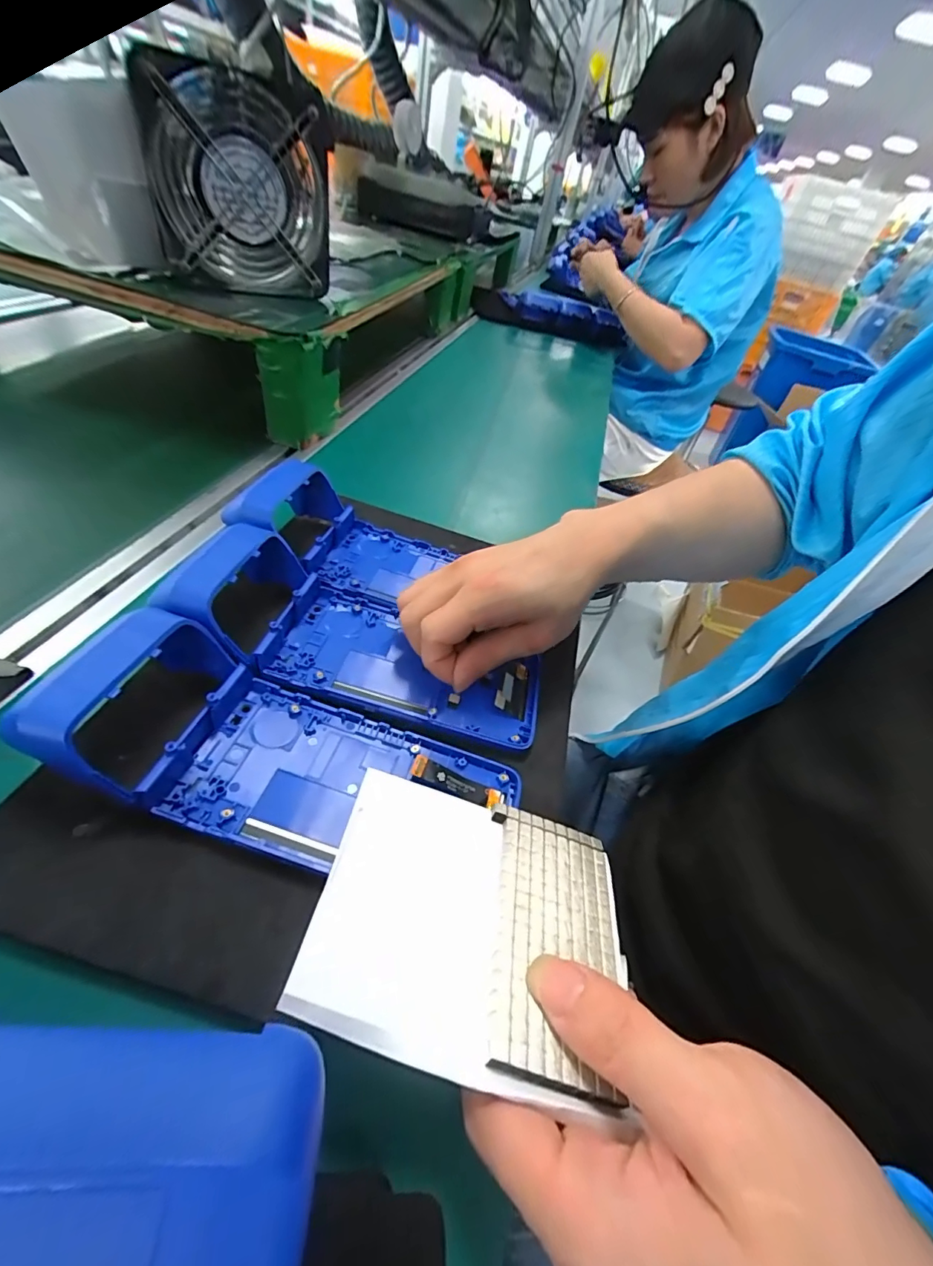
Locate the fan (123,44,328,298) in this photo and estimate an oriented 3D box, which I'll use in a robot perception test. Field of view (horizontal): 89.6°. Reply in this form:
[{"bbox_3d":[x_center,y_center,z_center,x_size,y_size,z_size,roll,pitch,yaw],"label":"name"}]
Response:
[{"bbox_3d":[-0.198,-0.397,0.415,0.145,0.145,0.059,-12,59,-24],"label":"fan"}]

